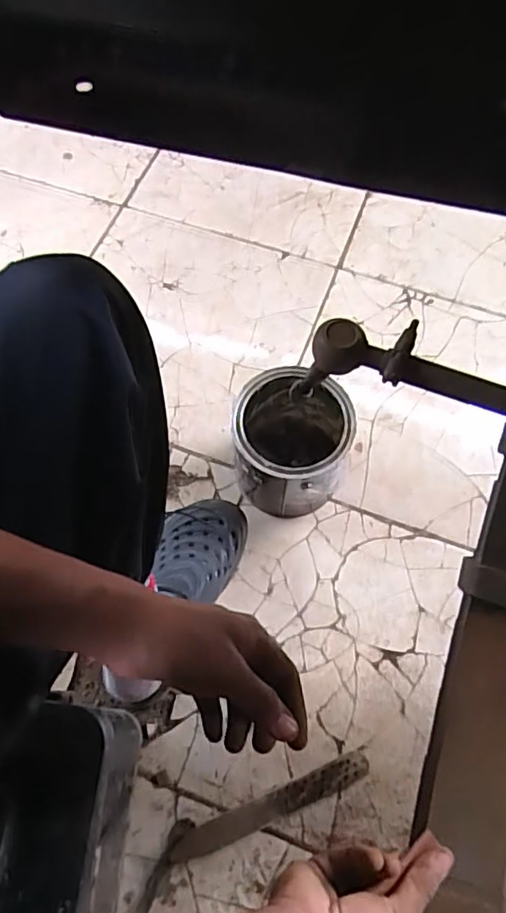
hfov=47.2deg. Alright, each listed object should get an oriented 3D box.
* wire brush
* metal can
[{"bbox_3d":[0.023,0.400,0.658,0.234,0.026,0.032,-20,68,-9],"label":"wire brush"},{"bbox_3d":[0.051,-0.017,0.772,0.143,0.167,0.154,0,66,0],"label":"metal can"}]

